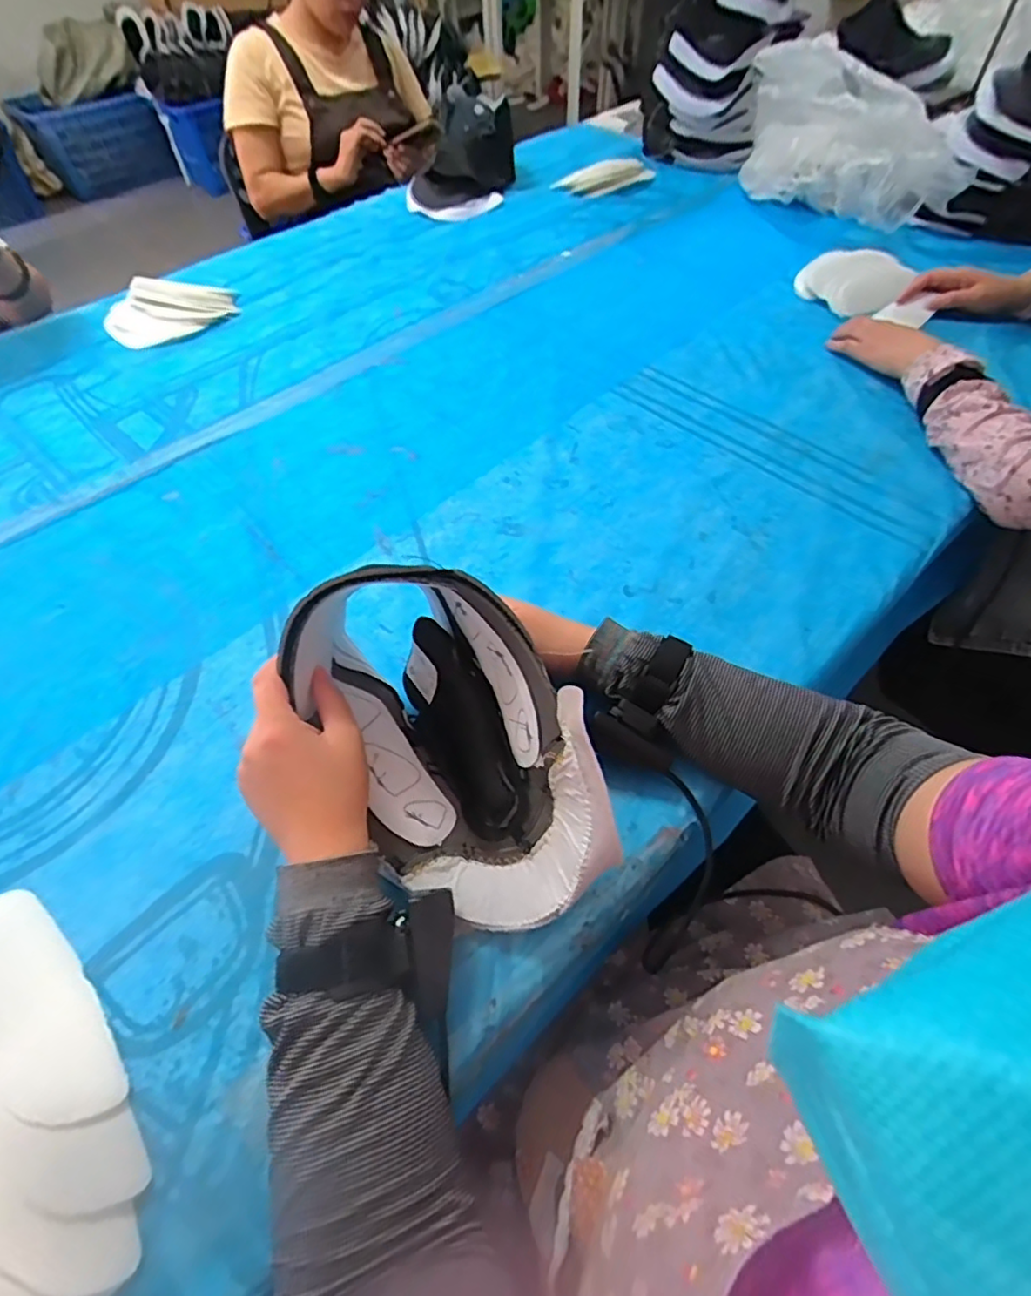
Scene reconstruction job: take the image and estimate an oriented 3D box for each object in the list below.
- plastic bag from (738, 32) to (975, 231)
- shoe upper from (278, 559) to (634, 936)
[{"bbox_3d":[0.583,-0.883,1.061,0.187,0.194,0.400,-37,61,-21],"label":"plastic bag"},{"bbox_3d":[-0.051,0.054,0.411,0.133,0.156,0.258,-32,59,-19],"label":"shoe upper"}]

